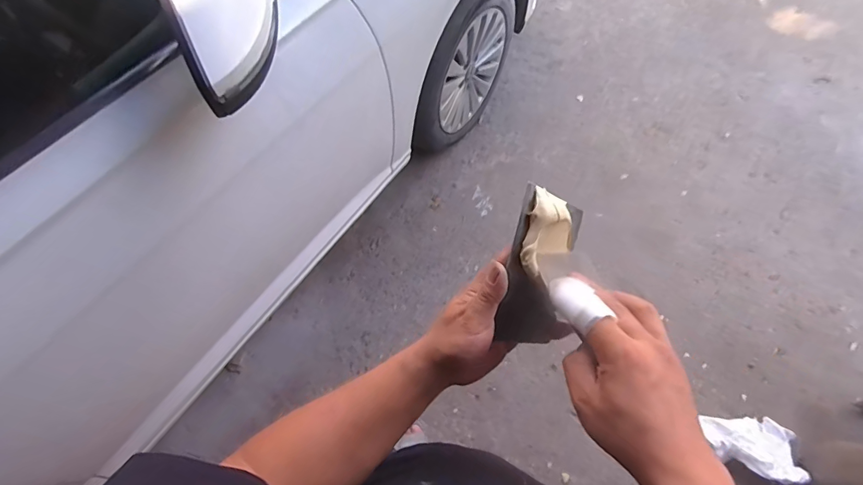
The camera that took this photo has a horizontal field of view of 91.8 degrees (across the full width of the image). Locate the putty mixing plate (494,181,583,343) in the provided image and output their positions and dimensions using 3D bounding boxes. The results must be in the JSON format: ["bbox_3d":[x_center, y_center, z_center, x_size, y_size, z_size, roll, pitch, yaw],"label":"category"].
[{"bbox_3d":[0.094,0.023,0.359,0.069,0.017,0.127,16,90,-31],"label":"putty mixing plate"}]

